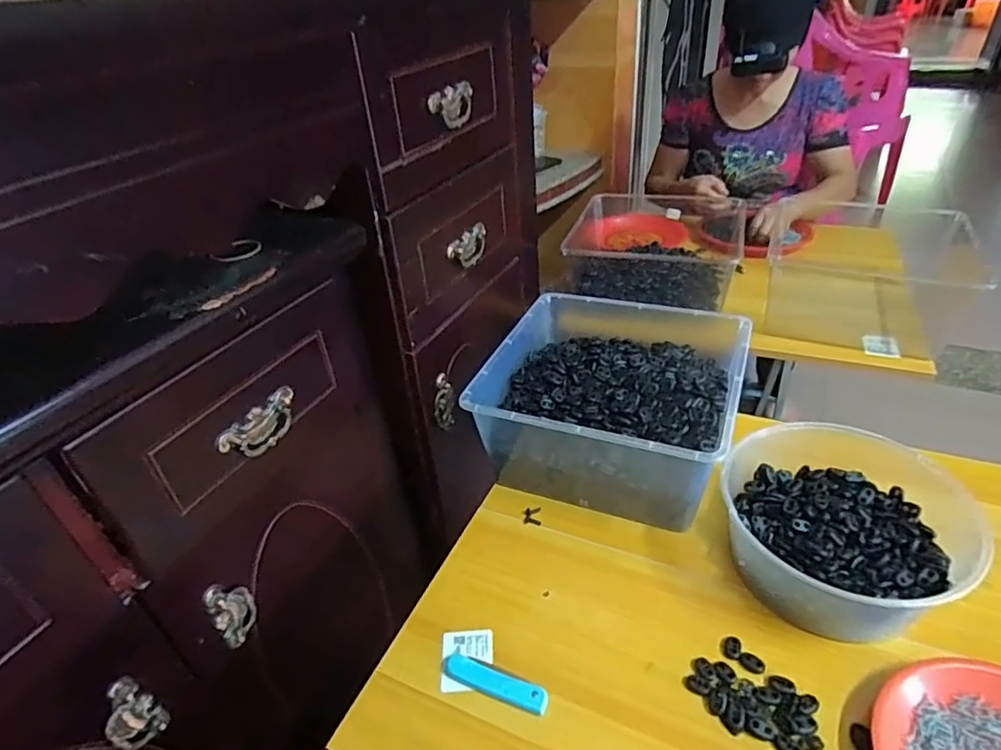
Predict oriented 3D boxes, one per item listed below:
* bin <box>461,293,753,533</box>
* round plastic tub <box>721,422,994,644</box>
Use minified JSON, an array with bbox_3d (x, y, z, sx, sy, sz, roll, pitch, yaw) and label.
[{"bbox_3d":[0.147,0.028,0.757,0.291,0.136,0.302,12,39,22],"label":"bin"},{"bbox_3d":[0.347,0.149,0.593,0.198,0.090,0.215,-3,35,2],"label":"round plastic tub"}]

